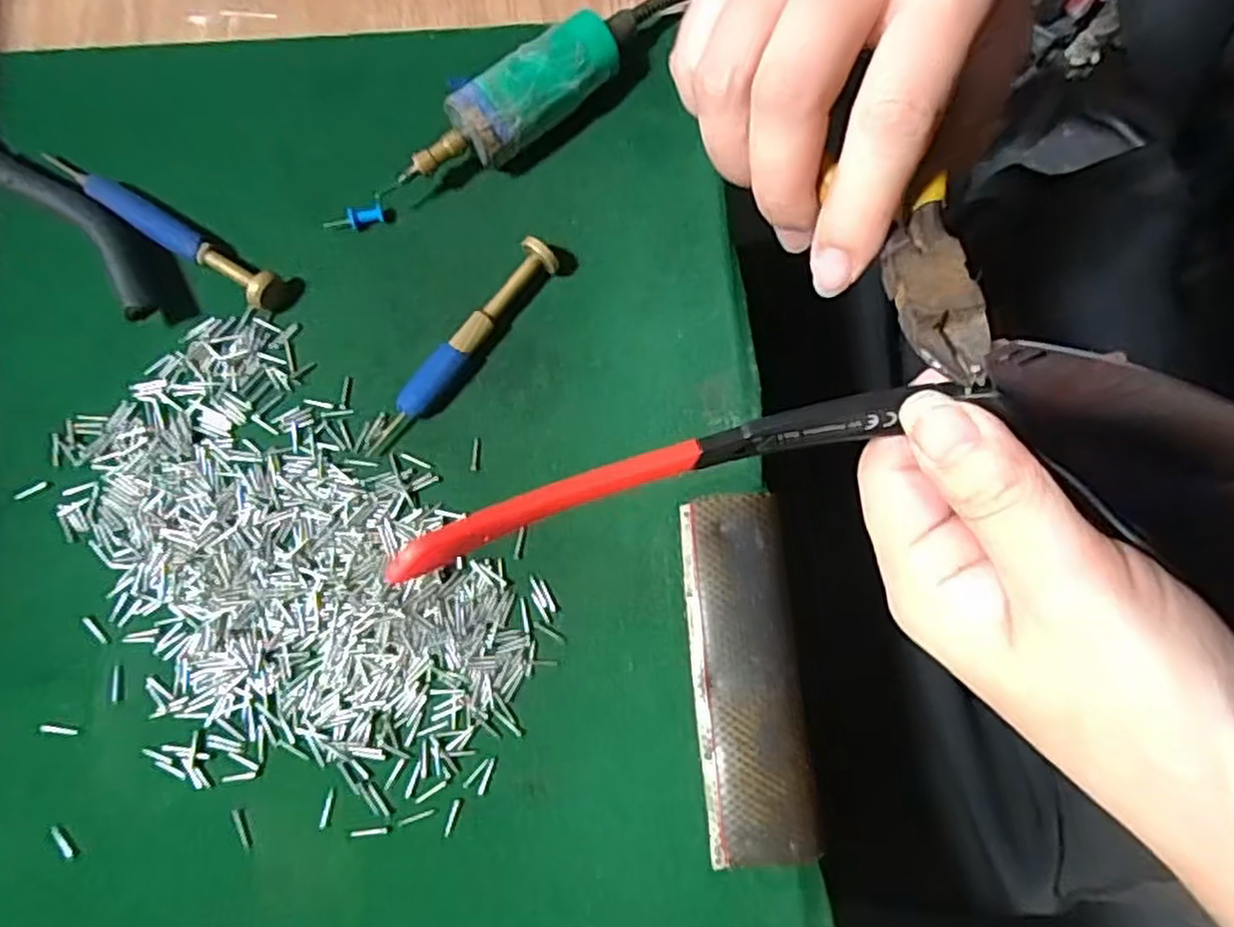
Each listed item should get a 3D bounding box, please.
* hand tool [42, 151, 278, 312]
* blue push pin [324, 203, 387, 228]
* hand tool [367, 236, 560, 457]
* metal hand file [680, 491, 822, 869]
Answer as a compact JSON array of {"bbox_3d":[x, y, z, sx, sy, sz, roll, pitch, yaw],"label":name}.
[{"bbox_3d":[-0.174,-0.091,0.284,0.110,0.012,0.014,33,80,7],"label":"hand tool"},{"bbox_3d":[-0.101,-0.094,0.288,0.023,0.006,0.006,-15,78,-3],"label":"blue push pin"},{"bbox_3d":[-0.057,-0.042,0.273,0.011,0.015,0.095,39,81,8],"label":"hand tool"},{"bbox_3d":[0.044,0.069,0.253,0.036,0.006,0.117,-4,78,-1],"label":"metal hand file"}]

